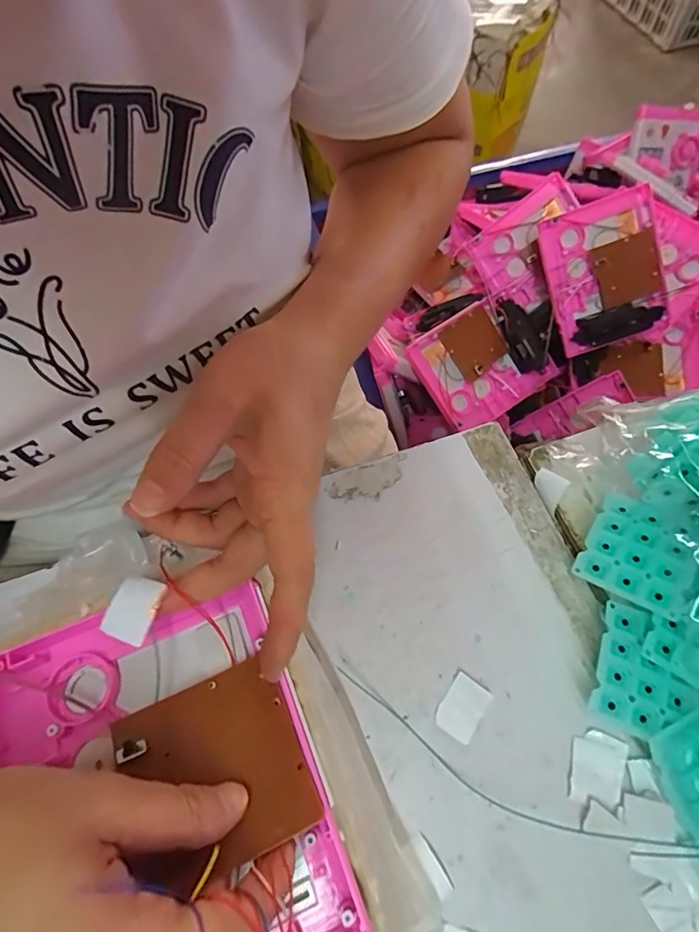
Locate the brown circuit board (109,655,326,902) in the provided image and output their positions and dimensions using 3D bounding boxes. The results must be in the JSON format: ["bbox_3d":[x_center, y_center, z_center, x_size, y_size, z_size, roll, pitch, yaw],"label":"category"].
[{"bbox_3d":[-0.058,0.128,0.207,0.071,0.017,0.071,-25,64,-10],"label":"brown circuit board"}]

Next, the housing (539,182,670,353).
[{"bbox_3d":[0.301,-0.228,0.579,0.127,0.020,0.161,-16,98,7],"label":"housing"}]

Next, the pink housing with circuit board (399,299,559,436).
[{"bbox_3d":[0.166,-0.129,0.604,0.154,0.031,0.131,-33,92,-9],"label":"pink housing with circuit board"}]

